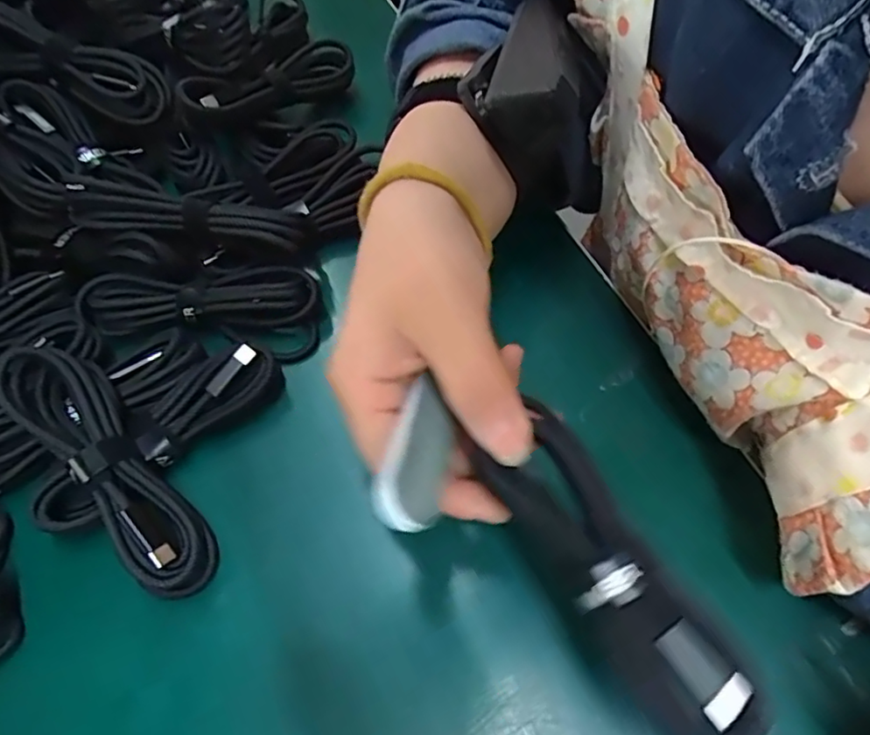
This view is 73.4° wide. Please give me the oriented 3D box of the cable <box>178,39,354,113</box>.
[{"bbox_3d":[-0.095,-0.168,0.342,0.032,0.021,0.116,37,52,22],"label":"cable"}]

